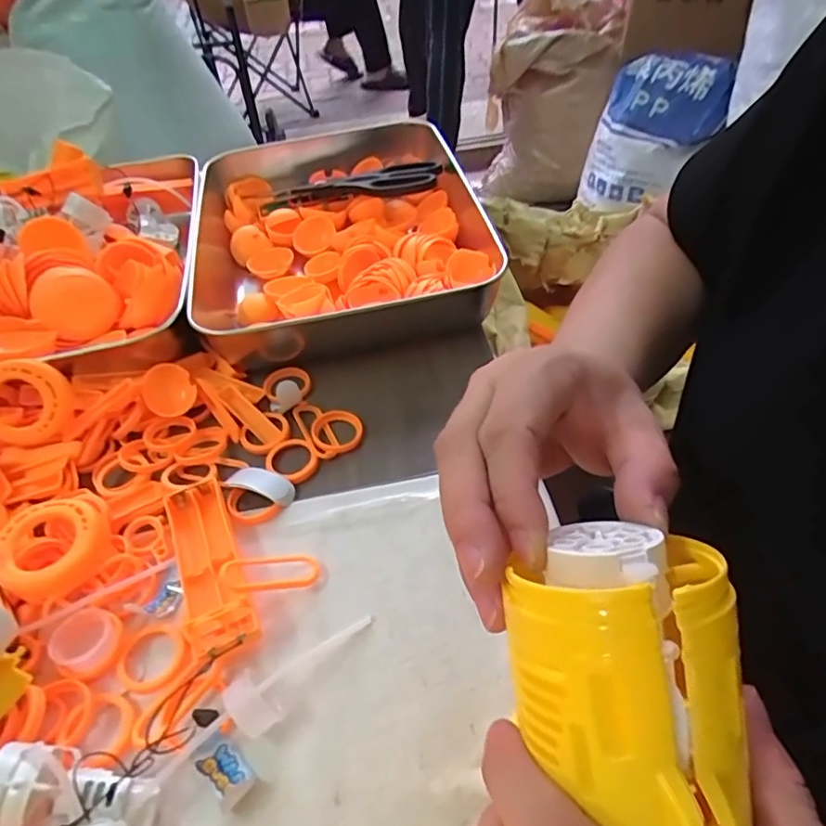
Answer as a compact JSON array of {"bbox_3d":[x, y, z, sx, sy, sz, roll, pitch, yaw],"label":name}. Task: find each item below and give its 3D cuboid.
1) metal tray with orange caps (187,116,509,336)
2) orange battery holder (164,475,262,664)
[{"bbox_3d":[-0.069,-0.167,0.512,0.259,0.055,0.310,-12,49,-5],"label":"metal tray with orange caps"},{"bbox_3d":[-0.119,0.081,0.323,0.035,0.024,0.109,-23,50,-14],"label":"orange battery holder"}]

